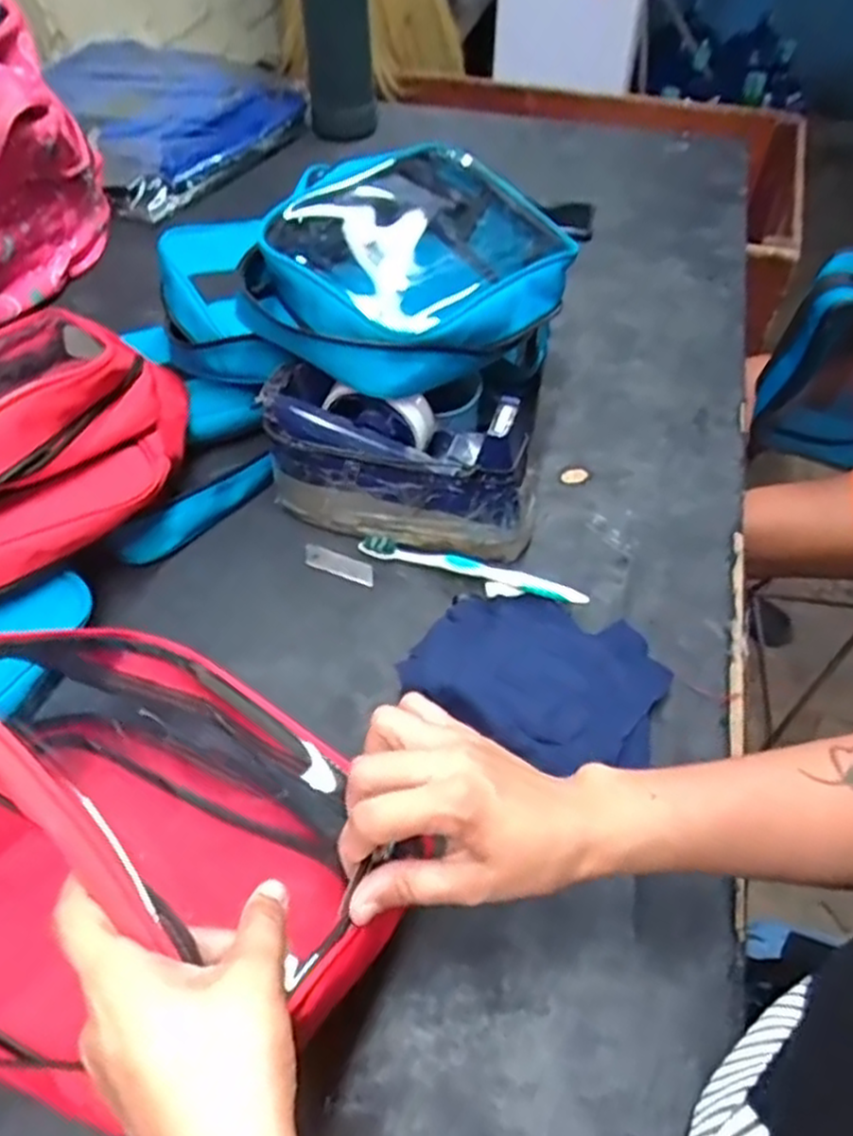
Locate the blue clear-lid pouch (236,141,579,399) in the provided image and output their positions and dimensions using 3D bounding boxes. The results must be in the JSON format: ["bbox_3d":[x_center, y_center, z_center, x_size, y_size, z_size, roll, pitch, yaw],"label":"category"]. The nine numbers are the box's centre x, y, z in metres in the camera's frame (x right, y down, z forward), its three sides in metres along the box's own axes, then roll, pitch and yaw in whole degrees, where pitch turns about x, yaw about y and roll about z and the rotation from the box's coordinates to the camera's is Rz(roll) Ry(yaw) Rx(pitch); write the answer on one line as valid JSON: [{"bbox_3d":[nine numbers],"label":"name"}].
[{"bbox_3d":[-0.014,-0.243,0.577,0.220,0.069,0.265,22,54,17],"label":"blue clear-lid pouch"}]

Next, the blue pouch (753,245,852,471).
[{"bbox_3d":[0.509,-0.241,0.883,0.175,0.294,0.077,14,69,8],"label":"blue pouch"}]

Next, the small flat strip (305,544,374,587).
[{"bbox_3d":[-0.068,-0.003,0.587,0.064,0.004,0.020,19,57,19],"label":"small flat strip"}]

